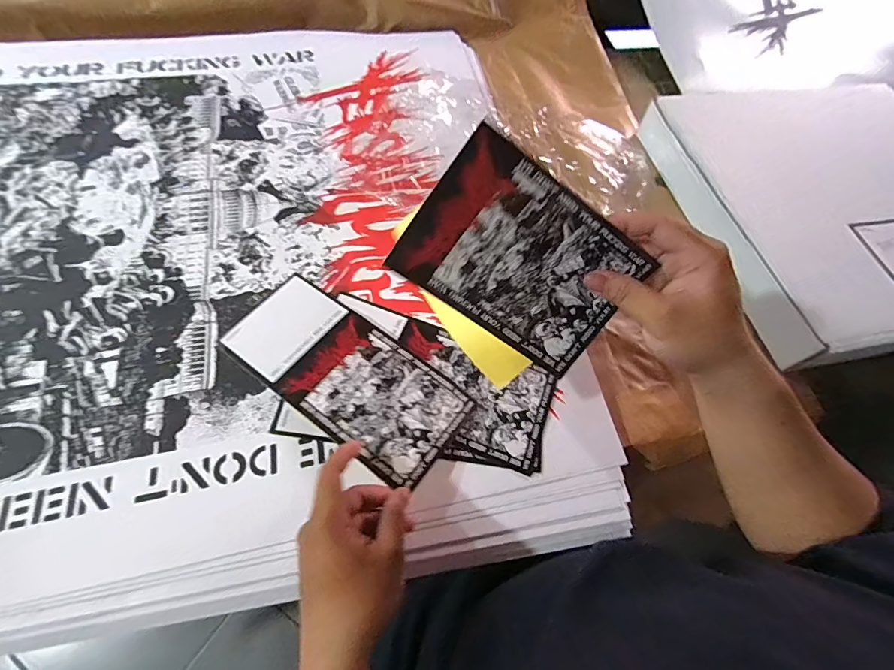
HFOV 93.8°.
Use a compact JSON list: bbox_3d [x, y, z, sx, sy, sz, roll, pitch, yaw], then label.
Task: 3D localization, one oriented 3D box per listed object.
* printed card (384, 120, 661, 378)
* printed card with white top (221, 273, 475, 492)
[{"bbox_3d":[0.049,-0.045,0.265,0.144,0.100,0.011,31,25,-18],"label":"printed card"},{"bbox_3d":[-0.091,0.030,0.364,0.217,0.009,0.095,33,63,17],"label":"printed card with white top"}]

